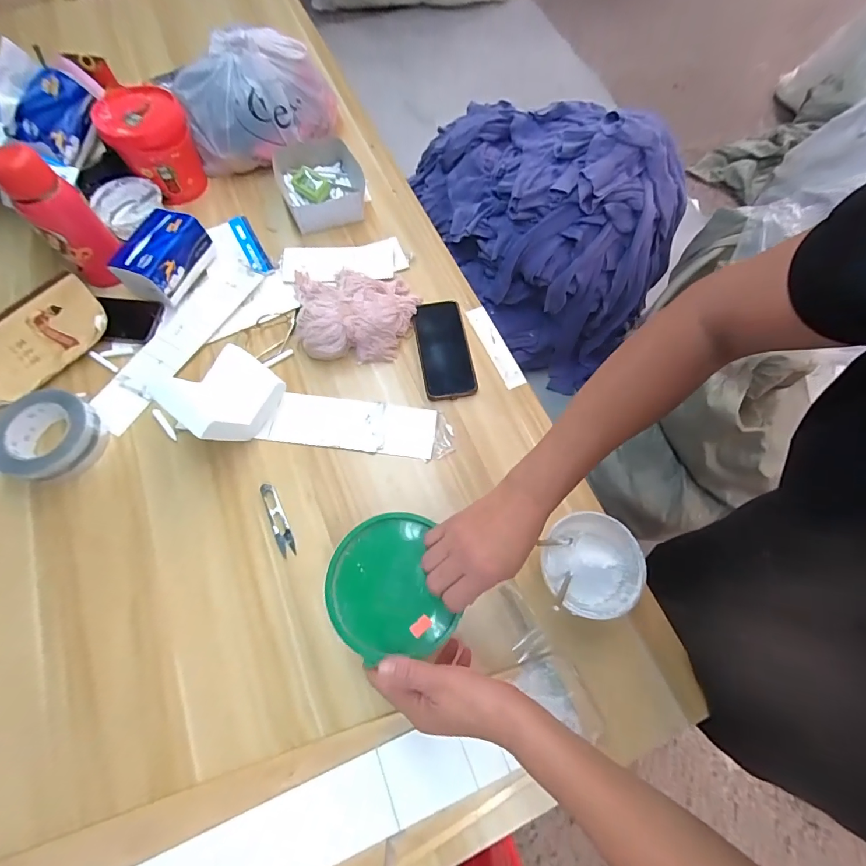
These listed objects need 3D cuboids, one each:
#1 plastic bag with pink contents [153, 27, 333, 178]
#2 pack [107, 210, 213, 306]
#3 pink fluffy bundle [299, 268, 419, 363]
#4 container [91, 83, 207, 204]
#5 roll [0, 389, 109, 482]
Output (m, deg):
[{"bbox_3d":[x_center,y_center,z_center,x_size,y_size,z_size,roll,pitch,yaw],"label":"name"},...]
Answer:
[{"bbox_3d":[-0.309,-0.585,0.763,0.268,0.155,0.150,-13,67,-6],"label":"plastic bag with pink contents"},{"bbox_3d":[-0.427,-0.279,0.675,0.090,0.075,0.129,21,68,8],"label":"pack"},{"bbox_3d":[-0.123,-0.200,0.651,0.196,0.055,0.174,-4,67,-2],"label":"pink fluffy bundle"},{"bbox_3d":[-0.479,-0.493,0.746,0.126,0.142,0.146,-27,69,-12],"label":"container"},{"bbox_3d":[-0.518,0.004,0.571,0.120,0.044,0.118,0,66,-1],"label":"roll"}]

